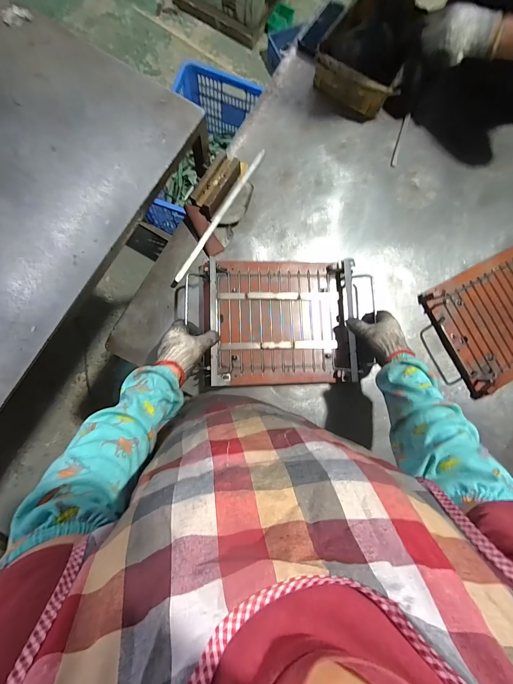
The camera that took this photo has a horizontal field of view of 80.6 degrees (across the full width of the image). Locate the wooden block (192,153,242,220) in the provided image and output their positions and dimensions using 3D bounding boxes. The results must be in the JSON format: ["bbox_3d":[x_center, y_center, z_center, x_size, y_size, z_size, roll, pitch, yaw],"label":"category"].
[{"bbox_3d":[-0.080,-0.316,0.620,0.055,0.044,0.133,32,81,0],"label":"wooden block"}]

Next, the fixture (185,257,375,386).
[{"bbox_3d":[0.057,-0.041,0.586,0.330,0.039,0.243,-1,82,-5],"label":"fixture"}]

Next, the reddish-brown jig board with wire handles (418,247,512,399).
[{"bbox_3d":[0.540,-0.061,0.646,0.388,0.033,0.242,-26,85,-8],"label":"reddish-brown jig board with wire handles"}]

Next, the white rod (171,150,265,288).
[{"bbox_3d":[-0.075,-0.263,0.627,0.014,0.019,0.355,30,81,0],"label":"white rod"}]

